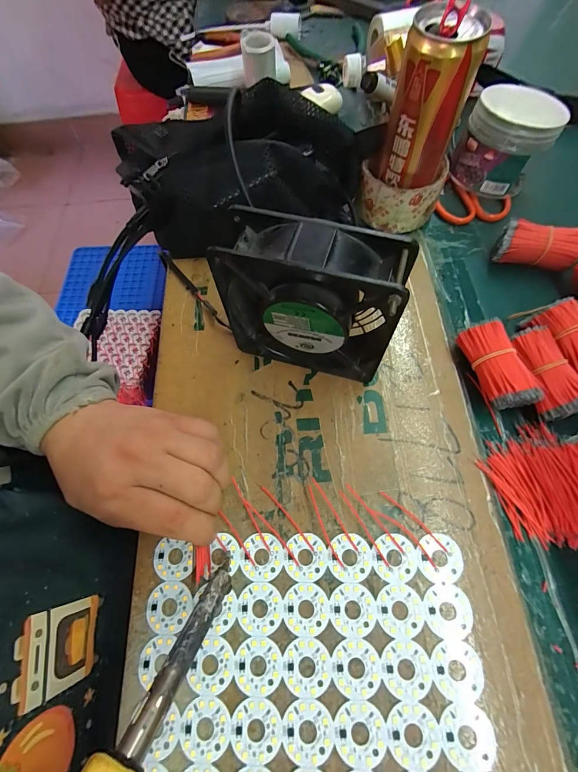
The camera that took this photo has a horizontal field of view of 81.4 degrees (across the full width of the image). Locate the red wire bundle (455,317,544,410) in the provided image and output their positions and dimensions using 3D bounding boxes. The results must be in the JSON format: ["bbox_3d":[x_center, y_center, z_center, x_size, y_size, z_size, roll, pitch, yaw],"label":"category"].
[{"bbox_3d":[0.162,-0.014,0.269,0.029,0.034,0.069,-16,67,-4],"label":"red wire bundle"}]

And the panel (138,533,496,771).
[{"bbox_3d":[0.011,0.204,0.198,0.205,0.004,0.211,-1,67,2],"label":"panel"}]

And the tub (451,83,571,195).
[{"bbox_3d":[0.217,-0.241,0.343,0.075,0.077,0.069,-1,67,2],"label":"tub"}]

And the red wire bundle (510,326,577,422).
[{"bbox_3d":[0.198,-0.009,0.263,0.036,0.033,0.068,-22,68,-7],"label":"red wire bundle"}]

